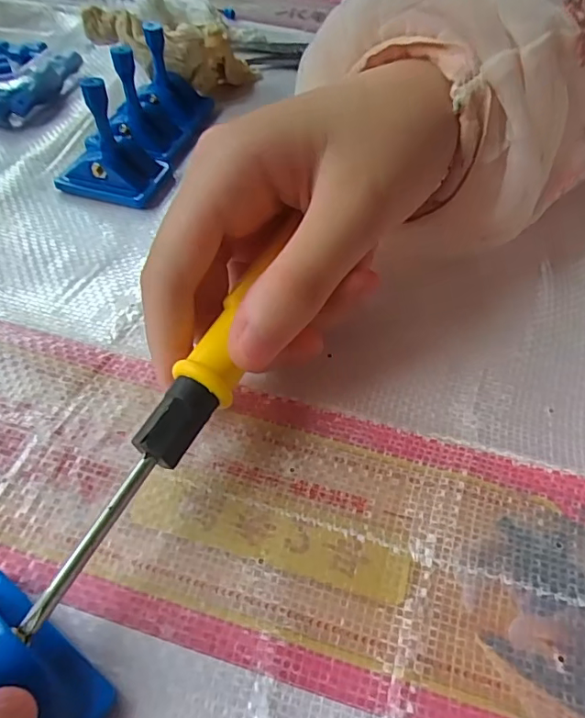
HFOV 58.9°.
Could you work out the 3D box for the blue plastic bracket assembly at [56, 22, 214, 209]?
[{"bbox_3d":[-0.076,-0.123,0.249,0.046,0.043,0.102,10,50,5],"label":"blue plastic bracket assembly"}]

